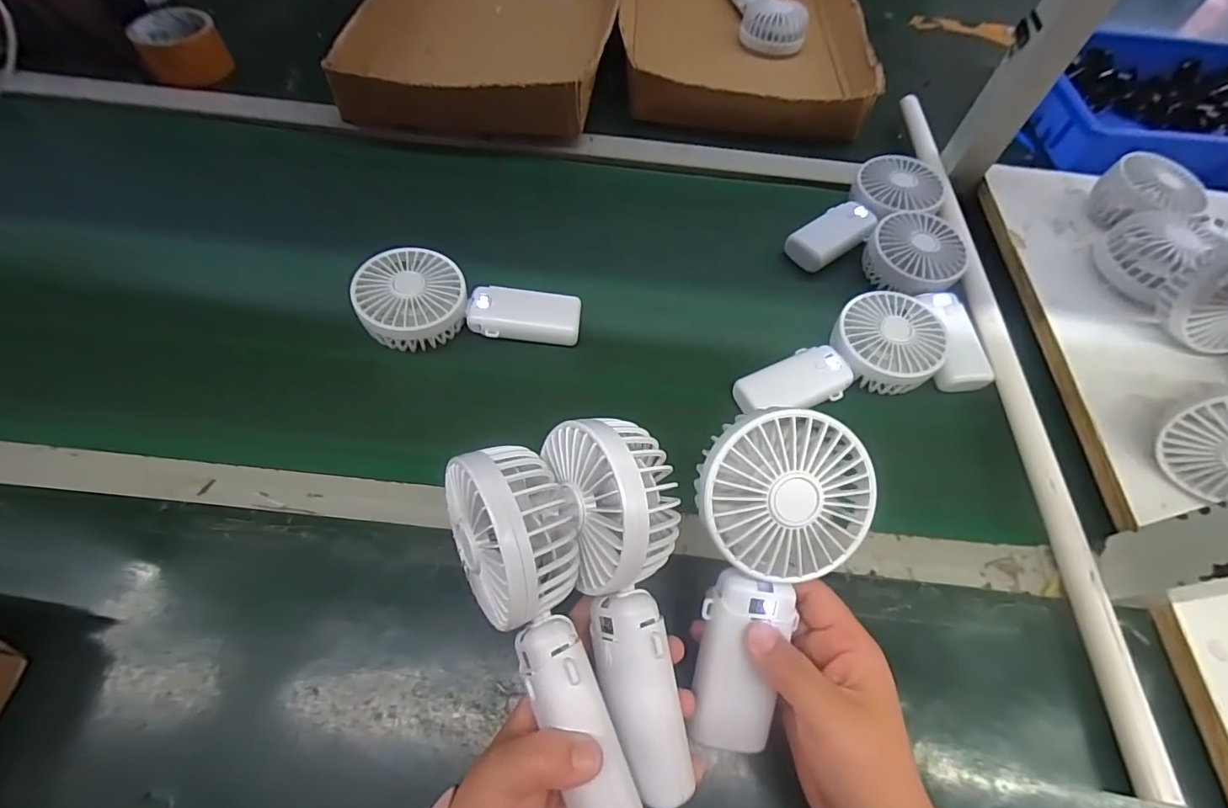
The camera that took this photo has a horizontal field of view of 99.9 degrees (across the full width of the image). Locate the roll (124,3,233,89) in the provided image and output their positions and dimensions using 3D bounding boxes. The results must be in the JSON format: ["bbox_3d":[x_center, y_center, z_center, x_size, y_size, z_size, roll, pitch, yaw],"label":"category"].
[{"bbox_3d":[-0.530,-0.439,0.635,0.089,0.058,0.089,1,60,-2],"label":"roll"}]

